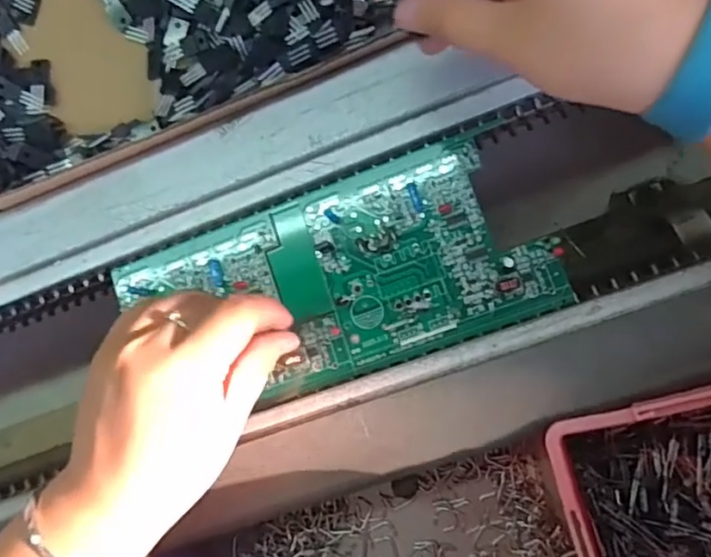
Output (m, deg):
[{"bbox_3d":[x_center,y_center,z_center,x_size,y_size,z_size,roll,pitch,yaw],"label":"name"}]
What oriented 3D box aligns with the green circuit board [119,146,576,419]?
[{"bbox_3d":[-0.011,0.003,0.296,0.210,0.012,0.091,-19,88,9],"label":"green circuit board"}]

